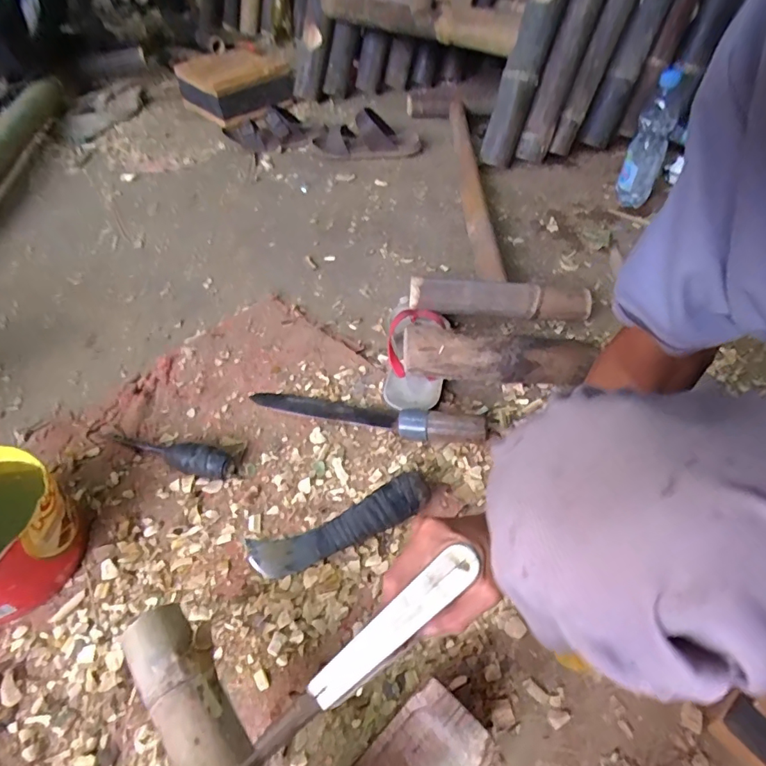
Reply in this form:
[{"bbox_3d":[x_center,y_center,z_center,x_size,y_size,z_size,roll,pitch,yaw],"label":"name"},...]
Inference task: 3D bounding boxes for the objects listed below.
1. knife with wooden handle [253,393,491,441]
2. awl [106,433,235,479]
[{"bbox_3d":[-0.028,0.035,0.633,0.321,0.042,0.043,12,50,12],"label":"knife with wooden handle"},{"bbox_3d":[-0.273,0.080,0.608,0.191,0.034,0.035,16,51,16],"label":"awl"}]

